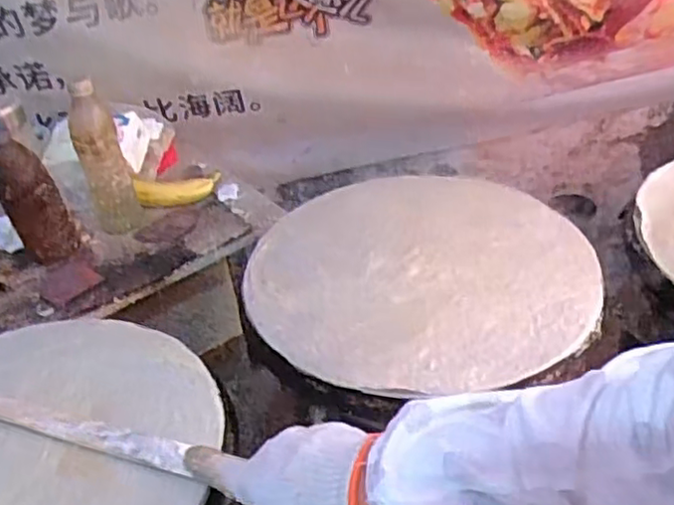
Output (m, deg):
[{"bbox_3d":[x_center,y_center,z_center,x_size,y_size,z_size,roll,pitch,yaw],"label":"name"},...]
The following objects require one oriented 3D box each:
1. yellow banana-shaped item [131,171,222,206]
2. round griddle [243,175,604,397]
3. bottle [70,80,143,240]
[{"bbox_3d":[-0.246,-0.107,1.058,0.138,0.037,0.053,-26,41,-21],"label":"yellow banana-shaped item"},{"bbox_3d":[0.095,0.016,0.754,0.355,0.033,0.361,-5,38,4],"label":"round griddle"},{"bbox_3d":[-0.332,-0.132,0.959,0.060,0.204,0.055,-20,40,-15],"label":"bottle"}]

